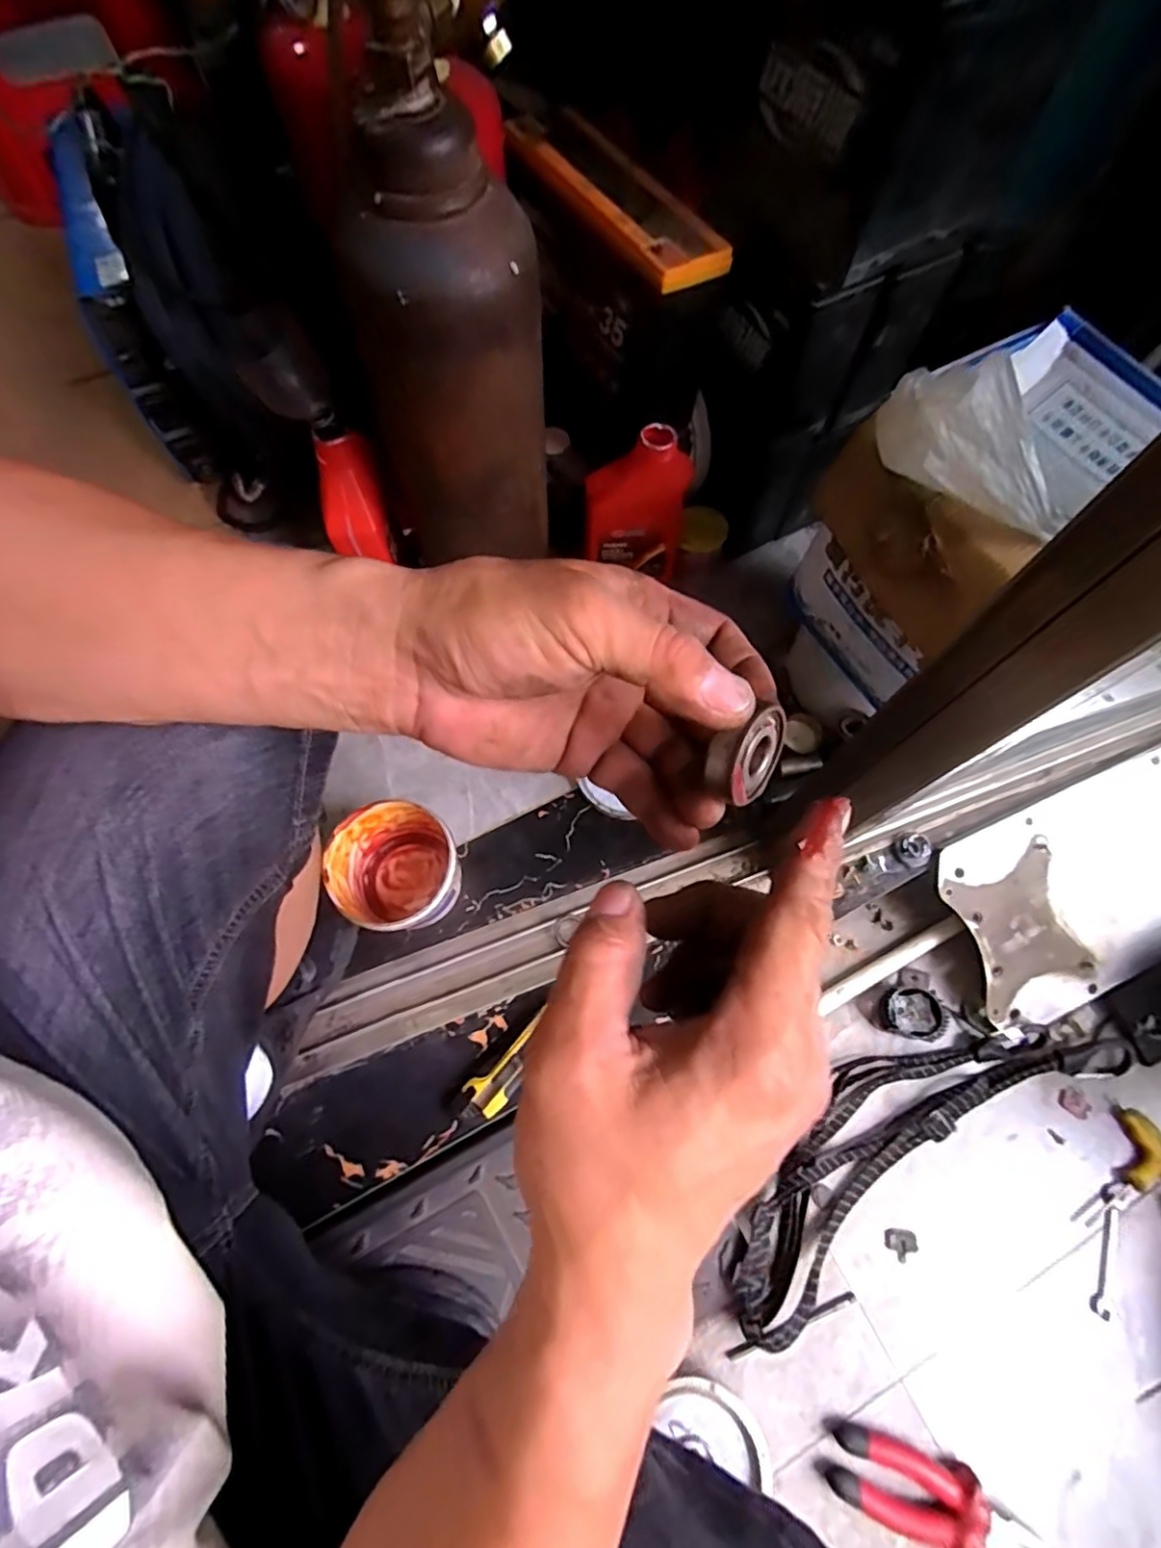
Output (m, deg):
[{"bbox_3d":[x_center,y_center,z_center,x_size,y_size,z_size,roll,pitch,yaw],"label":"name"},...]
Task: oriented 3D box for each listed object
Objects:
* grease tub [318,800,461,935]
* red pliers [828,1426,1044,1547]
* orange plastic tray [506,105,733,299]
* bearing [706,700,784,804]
[{"bbox_3d":[-0.181,0.098,0.630,0.119,0.099,0.116,0,70,0],"label":"grease tub"},{"bbox_3d":[0.321,0.651,0.554,0.183,0.023,0.060,20,71,7],"label":"red pliers"},{"bbox_3d":[0.032,-0.525,0.563,0.076,0.024,0.255,-32,73,-11],"label":"orange plastic tray"},{"bbox_3d":[0.062,-0.007,0.228,0.037,0.036,0.011,-46,47,-14],"label":"bearing"}]

